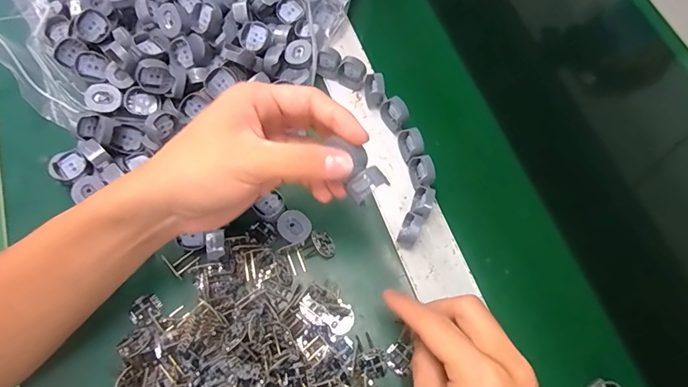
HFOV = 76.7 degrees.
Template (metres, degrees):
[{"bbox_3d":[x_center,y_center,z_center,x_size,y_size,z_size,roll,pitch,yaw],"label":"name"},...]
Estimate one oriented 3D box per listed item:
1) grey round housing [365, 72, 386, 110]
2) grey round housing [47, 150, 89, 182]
[{"bbox_3d":[0.029,-0.095,0.403,0.016,0.023,0.026,-3,69,-3],"label":"grey round housing"},{"bbox_3d":[-0.226,-0.023,0.363,0.024,0.015,0.026,42,86,-4],"label":"grey round housing"}]

